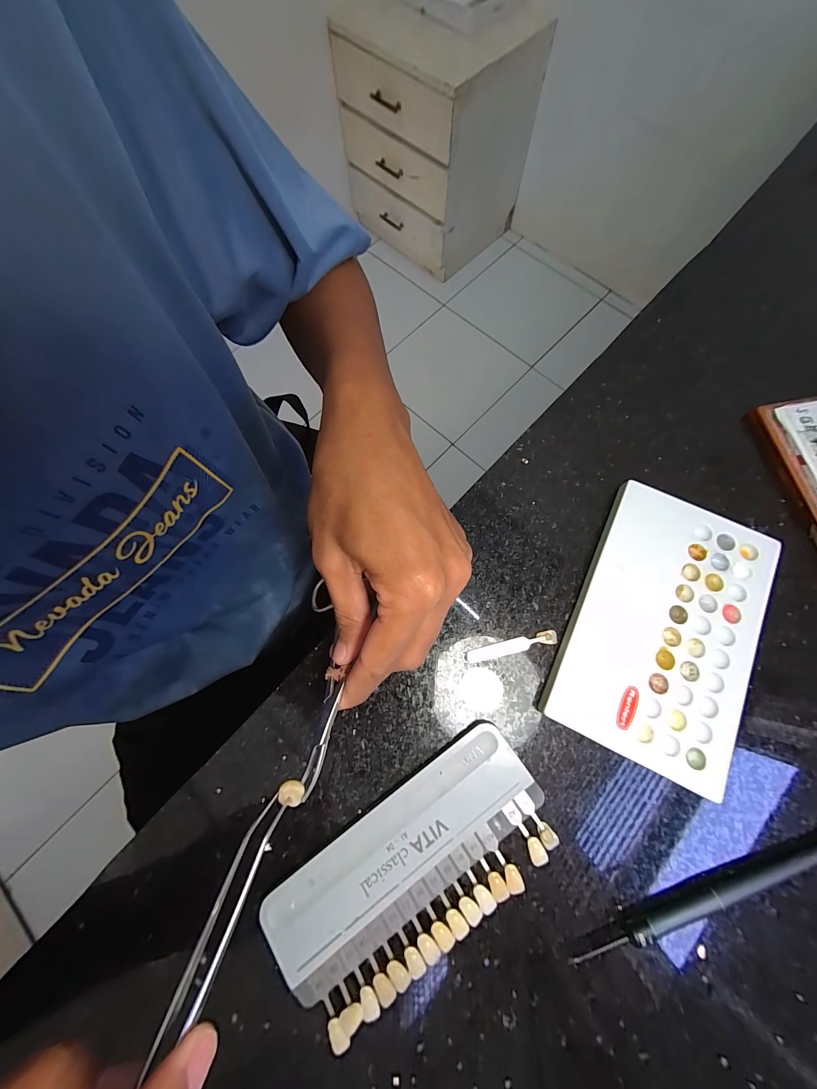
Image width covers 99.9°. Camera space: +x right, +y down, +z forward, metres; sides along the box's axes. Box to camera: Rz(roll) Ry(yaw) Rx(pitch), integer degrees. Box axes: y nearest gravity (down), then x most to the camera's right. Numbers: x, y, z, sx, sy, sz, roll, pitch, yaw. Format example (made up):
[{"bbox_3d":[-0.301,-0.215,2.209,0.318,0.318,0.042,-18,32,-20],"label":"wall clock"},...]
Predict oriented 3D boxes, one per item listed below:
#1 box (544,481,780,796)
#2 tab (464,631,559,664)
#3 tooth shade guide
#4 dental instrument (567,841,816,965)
[{"bbox_3d":[0.148,0.047,0.201,0.096,0.012,0.152,26,77,8],"label":"box"},{"bbox_3d":[0.060,0.061,0.203,0.055,0.005,0.008,-13,75,-2],"label":"tab"},{"bbox_3d":[0.003,0.163,0.174,0.145,0.010,0.066,-35,77,-8],"label":"tooth shade guide"},{"bbox_3d":[0.154,0.171,0.169,0.156,0.009,0.009,-20,76,-4],"label":"dental instrument"}]

